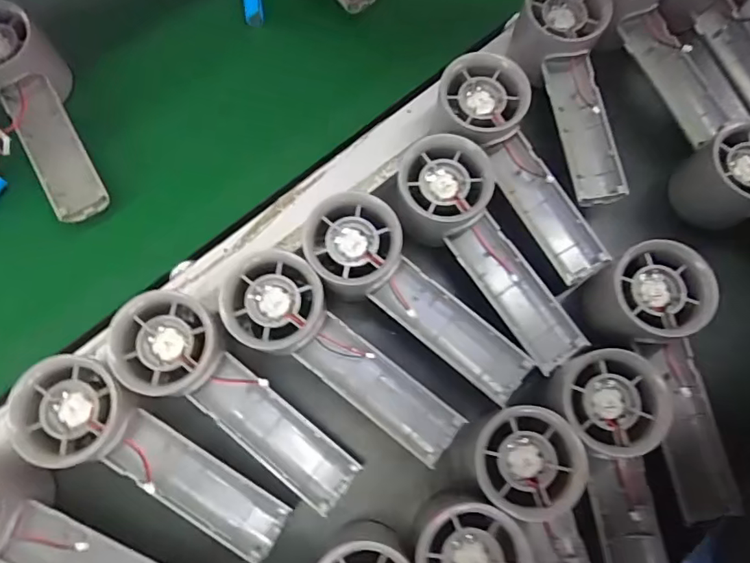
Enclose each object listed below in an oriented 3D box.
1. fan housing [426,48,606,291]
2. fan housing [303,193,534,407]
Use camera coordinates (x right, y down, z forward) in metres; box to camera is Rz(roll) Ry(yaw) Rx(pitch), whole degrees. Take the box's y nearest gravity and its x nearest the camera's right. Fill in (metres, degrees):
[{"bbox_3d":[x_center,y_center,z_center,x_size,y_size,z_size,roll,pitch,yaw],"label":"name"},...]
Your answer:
[{"bbox_3d":[0.090,-0.070,0.333,0.063,0.034,0.156,-31,91,-9],"label":"fan housing"},{"bbox_3d":[0.024,0.011,0.313,0.157,0.028,0.056,40,78,-4],"label":"fan housing"}]

